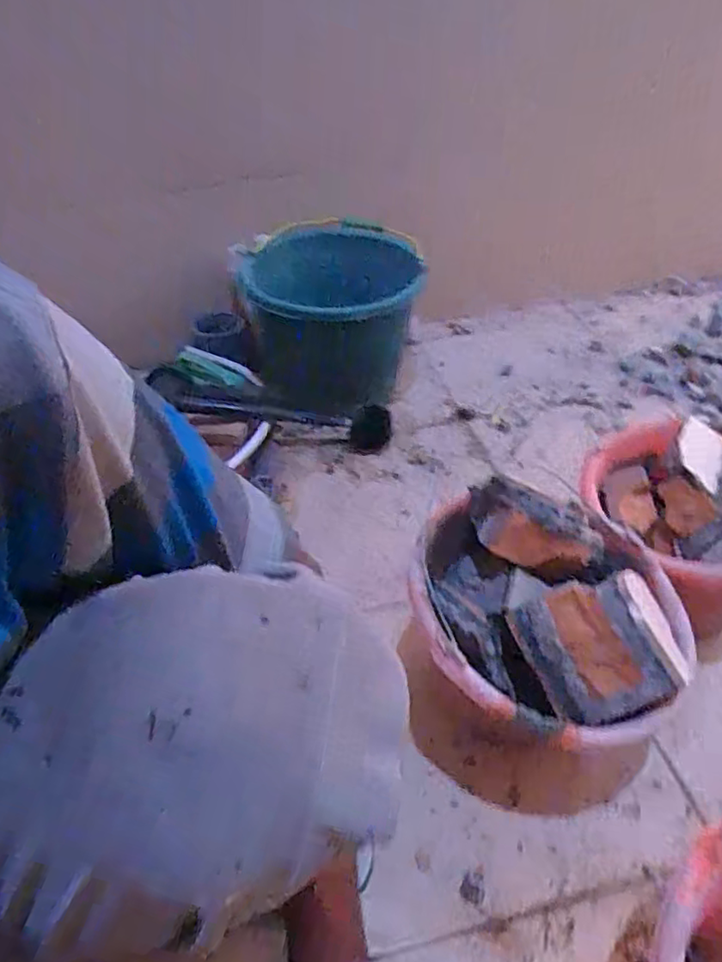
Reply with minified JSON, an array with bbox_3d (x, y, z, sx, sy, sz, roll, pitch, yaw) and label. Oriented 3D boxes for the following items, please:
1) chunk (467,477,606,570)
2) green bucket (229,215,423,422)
[{"bbox_3d":[0.159,0.042,0.559,0.122,0.071,0.044,15,46,20],"label":"chunk"},{"bbox_3d":[-0.051,-0.271,1.024,0.298,0.217,0.245,7,44,13],"label":"green bucket"}]

